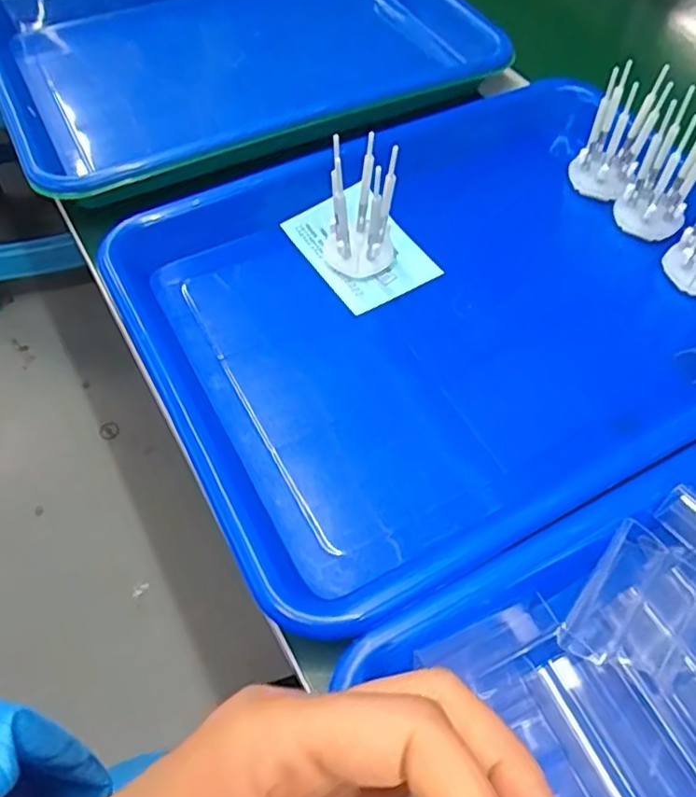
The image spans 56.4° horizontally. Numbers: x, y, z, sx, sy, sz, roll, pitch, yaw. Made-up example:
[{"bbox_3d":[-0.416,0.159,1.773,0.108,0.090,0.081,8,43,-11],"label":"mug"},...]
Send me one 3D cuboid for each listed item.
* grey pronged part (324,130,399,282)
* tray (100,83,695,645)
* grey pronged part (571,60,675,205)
[{"bbox_3d":[0.007,-0.098,0.342,0.036,0.074,0.032,3,56,1],"label":"grey pronged part"},{"bbox_3d":[0.058,-0.050,0.340,0.311,0.032,0.242,-24,59,-16],"label":"tray"},{"bbox_3d":[0.157,-0.155,0.376,0.035,0.065,0.034,22,58,14],"label":"grey pronged part"}]

